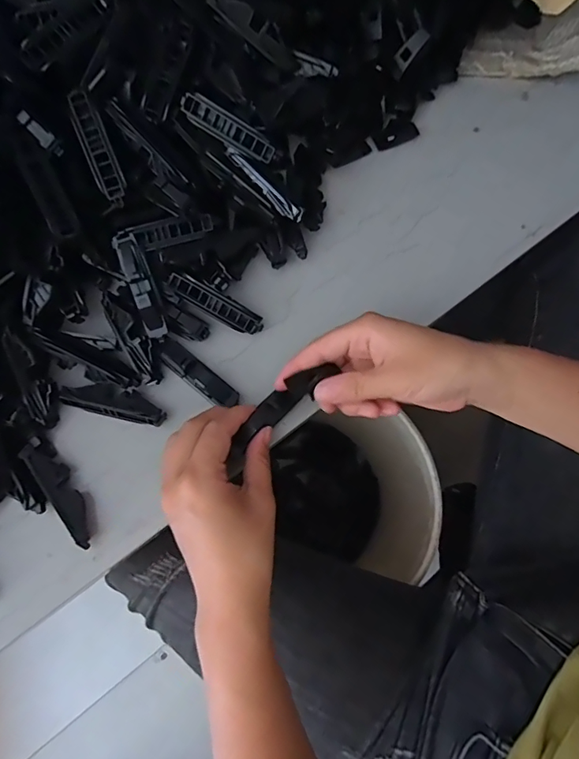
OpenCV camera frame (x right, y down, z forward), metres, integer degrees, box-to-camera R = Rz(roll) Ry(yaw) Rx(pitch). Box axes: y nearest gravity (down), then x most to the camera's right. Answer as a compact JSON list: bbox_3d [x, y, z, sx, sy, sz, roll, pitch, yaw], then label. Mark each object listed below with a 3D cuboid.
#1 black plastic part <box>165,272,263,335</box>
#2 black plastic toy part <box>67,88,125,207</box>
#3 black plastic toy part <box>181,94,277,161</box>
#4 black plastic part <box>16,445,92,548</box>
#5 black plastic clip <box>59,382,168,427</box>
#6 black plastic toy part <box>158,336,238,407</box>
[{"bbox_3d":[-0.057,-0.058,0.349,0.077,0.014,0.016,28,75,-7],"label":"black plastic part"},{"bbox_3d":[-0.138,-0.164,0.325,0.017,0.005,0.077,-21,100,-7],"label":"black plastic toy part"},{"bbox_3d":[-0.045,-0.187,0.339,0.073,0.020,0.008,26,40,-12],"label":"black plastic toy part"},{"bbox_3d":[-0.157,0.077,0.316,0.018,0.016,0.080,-36,78,-11],"label":"black plastic part"},{"bbox_3d":[-0.128,0.015,0.334,0.074,0.014,0.023,15,74,3],"label":"black plastic clip"},{"bbox_3d":[-0.070,-0.005,0.346,0.070,0.017,0.020,38,76,9],"label":"black plastic toy part"}]

